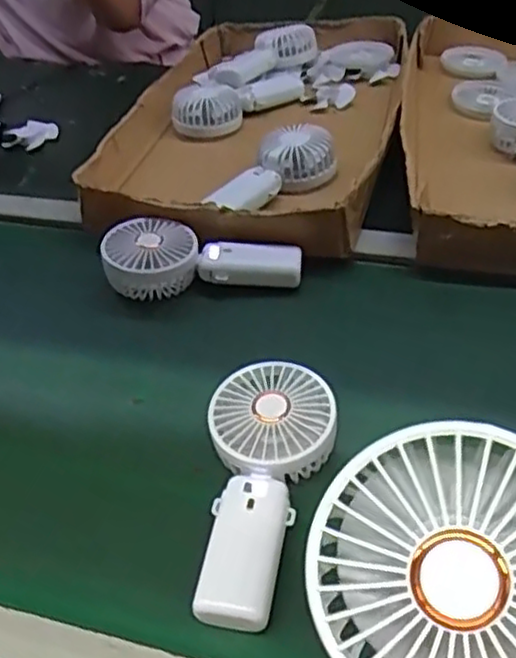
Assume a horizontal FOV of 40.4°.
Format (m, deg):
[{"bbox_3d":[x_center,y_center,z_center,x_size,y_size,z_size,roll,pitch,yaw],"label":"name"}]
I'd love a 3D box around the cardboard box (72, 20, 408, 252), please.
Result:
[{"bbox_3d":[0.001,-0.249,0.878,0.306,0.088,0.519,7,42,14],"label":"cardboard box"}]

